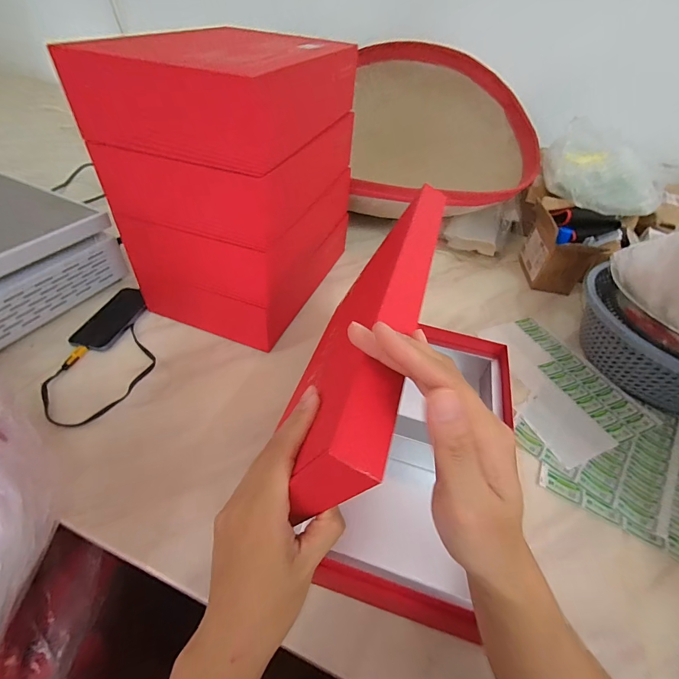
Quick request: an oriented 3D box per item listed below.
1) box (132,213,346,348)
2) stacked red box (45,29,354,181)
[{"bbox_3d":[-0.150,-0.148,0.683,0.227,0.098,0.357,20,46,13],"label":"box"},{"bbox_3d":[-0.134,-0.346,0.489,0.239,0.090,0.341,17,45,9],"label":"stacked red box"}]

